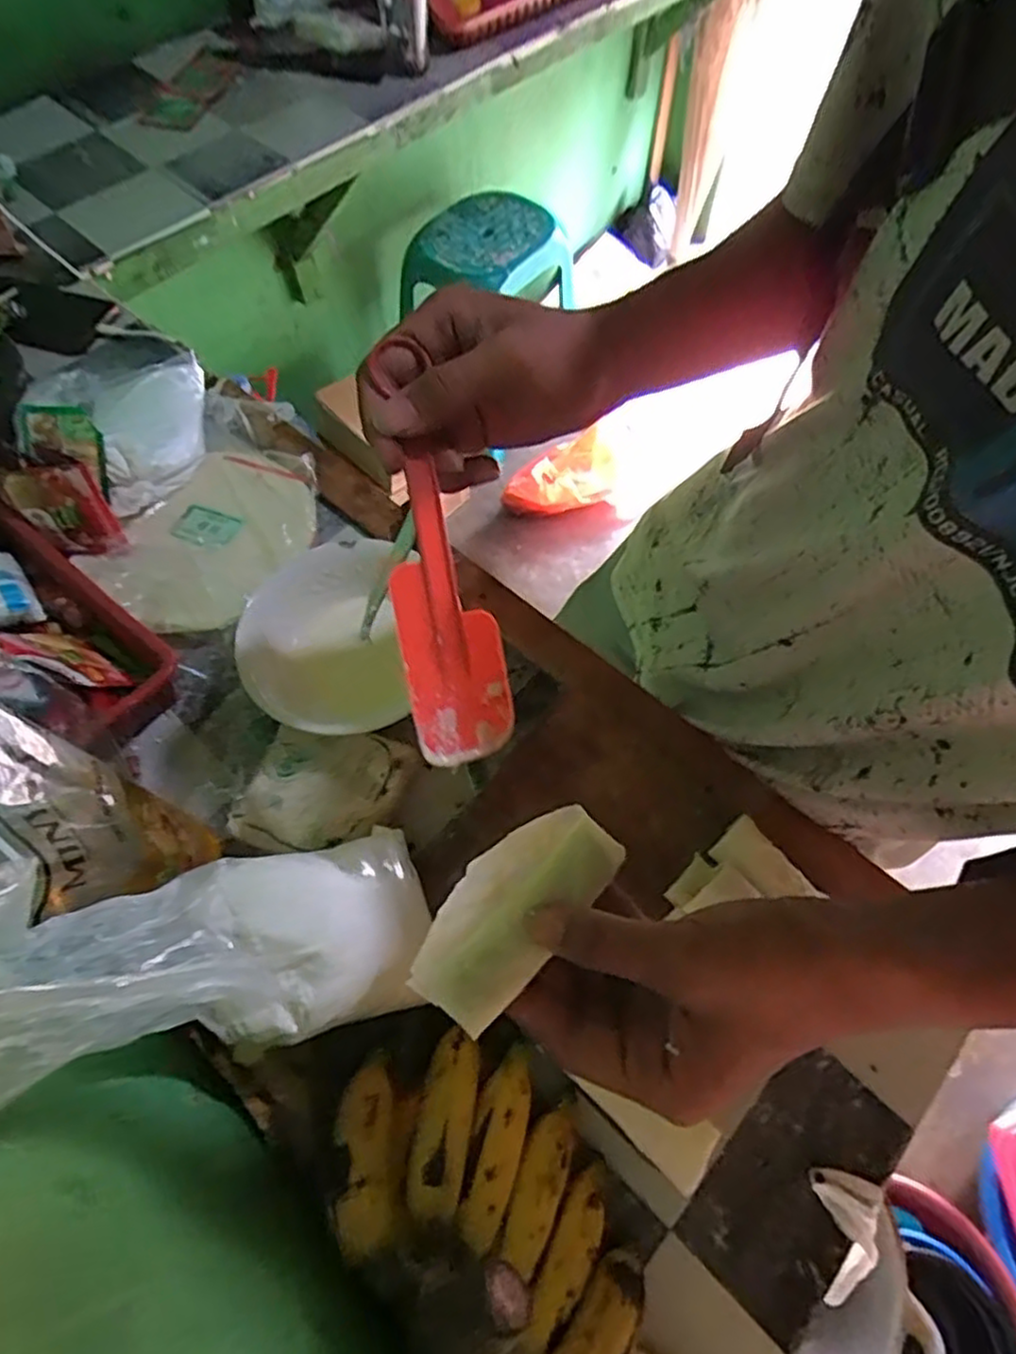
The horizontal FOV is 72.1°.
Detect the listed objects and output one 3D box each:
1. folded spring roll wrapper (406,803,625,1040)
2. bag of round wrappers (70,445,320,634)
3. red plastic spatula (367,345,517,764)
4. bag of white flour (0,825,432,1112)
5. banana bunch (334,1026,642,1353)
[{"bbox_3d":[0.003,0.097,0.299,0.046,0.009,0.100,40,70,19],"label":"folded spring roll wrapper"},{"bbox_3d":[-0.245,-0.122,0.589,0.149,0.027,0.191,31,67,15],"label":"bag of round wrappers"},{"bbox_3d":[-0.031,-0.029,0.329,0.048,0.014,0.136,-13,96,-6],"label":"red plastic spatula"},{"bbox_3d":[-0.137,0.128,0.318,0.070,0.274,0.101,-40,65,15],"label":"bag of white flour"},{"bbox_3d":[-0.011,0.263,0.348,0.116,0.093,0.181,-38,68,-18],"label":"banana bunch"}]

